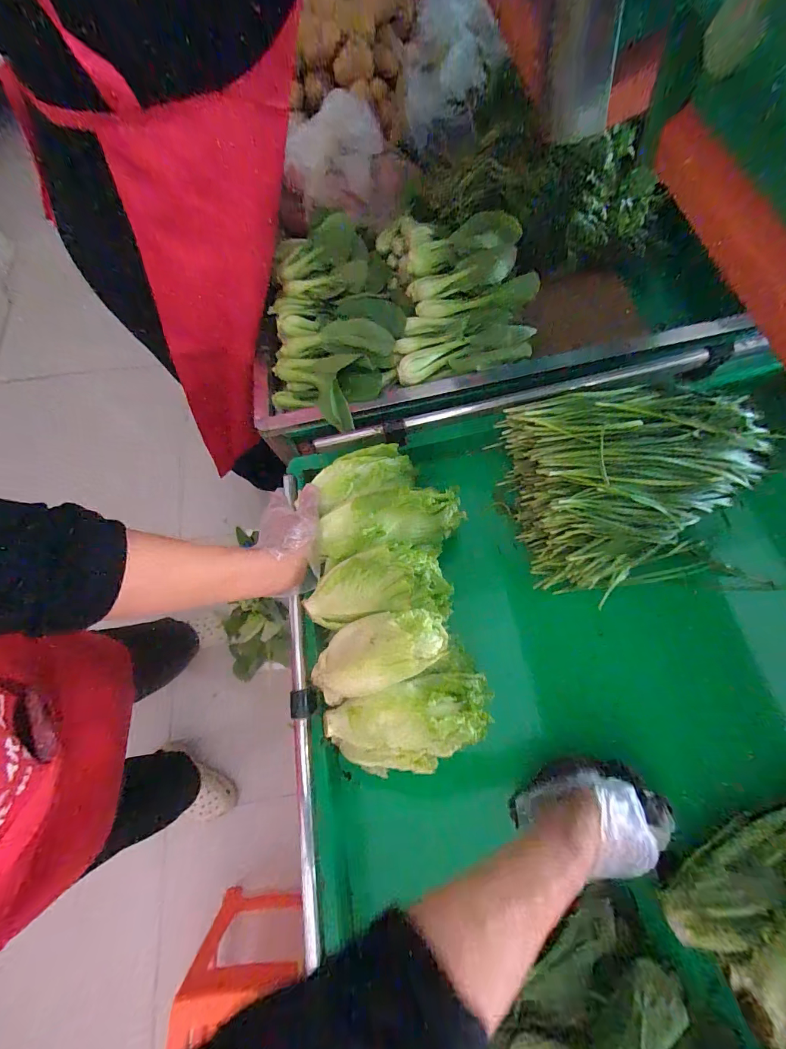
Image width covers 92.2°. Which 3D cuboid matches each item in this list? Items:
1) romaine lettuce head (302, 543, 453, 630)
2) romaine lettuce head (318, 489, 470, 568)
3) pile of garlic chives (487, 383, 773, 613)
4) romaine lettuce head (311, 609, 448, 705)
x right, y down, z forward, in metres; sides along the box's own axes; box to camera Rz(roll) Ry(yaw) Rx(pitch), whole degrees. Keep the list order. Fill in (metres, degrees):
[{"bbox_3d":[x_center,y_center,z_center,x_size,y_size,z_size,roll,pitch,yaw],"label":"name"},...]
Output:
[{"bbox_3d":[-0.018,0.072,0.456,0.181,0.072,0.087,-4,69,-3],"label":"romaine lettuce head"},{"bbox_3d":[-0.003,-0.002,0.467,0.177,0.068,0.067,-10,70,-3],"label":"romaine lettuce head"},{"bbox_3d":[0.335,-0.055,0.518,0.318,0.109,0.246,-11,70,-5],"label":"pile of garlic chives"},{"bbox_3d":[-0.016,0.144,0.431,0.146,0.064,0.080,-27,70,16],"label":"romaine lettuce head"}]

